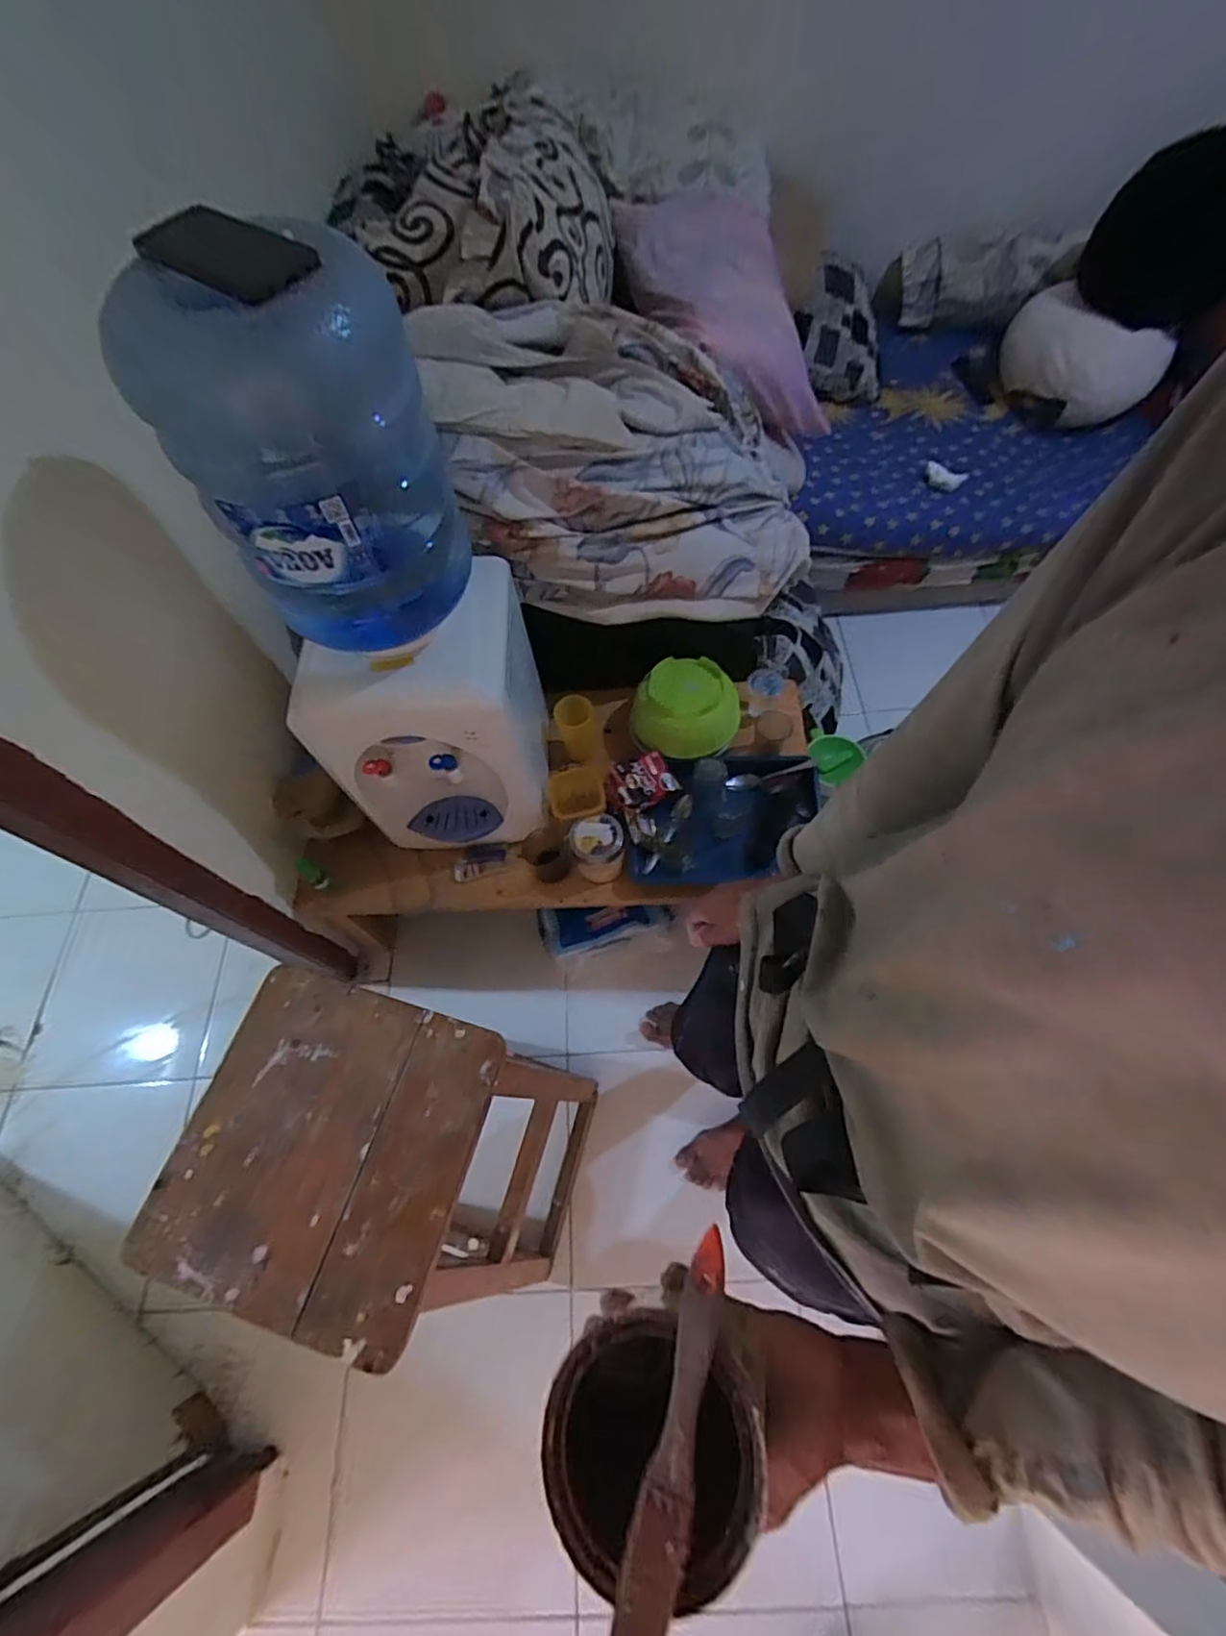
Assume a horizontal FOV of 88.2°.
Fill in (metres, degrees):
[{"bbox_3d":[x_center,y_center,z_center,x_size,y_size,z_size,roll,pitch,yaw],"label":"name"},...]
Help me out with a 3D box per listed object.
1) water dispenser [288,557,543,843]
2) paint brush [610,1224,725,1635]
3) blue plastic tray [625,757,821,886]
[{"bbox_3d":[-0.279,-0.133,1.033,0.295,0.401,0.230,9,64,8],"label":"water dispenser"},{"bbox_3d":[0.028,0.286,0.287,0.023,0.007,0.166,14,56,11],"label":"paint brush"},{"bbox_3d":[0.204,-0.004,1.148,0.319,0.033,0.249,3,64,6],"label":"blue plastic tray"}]

